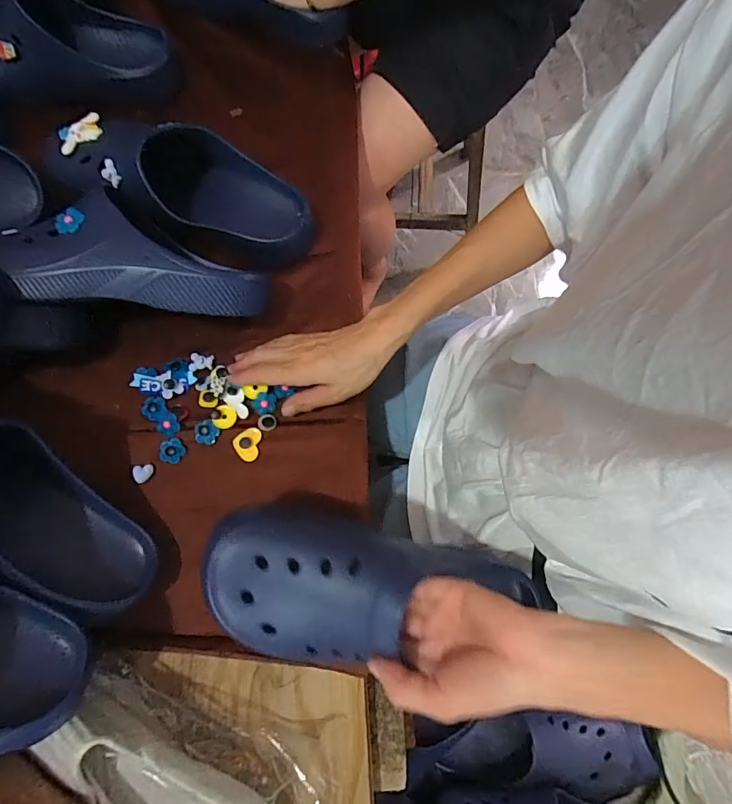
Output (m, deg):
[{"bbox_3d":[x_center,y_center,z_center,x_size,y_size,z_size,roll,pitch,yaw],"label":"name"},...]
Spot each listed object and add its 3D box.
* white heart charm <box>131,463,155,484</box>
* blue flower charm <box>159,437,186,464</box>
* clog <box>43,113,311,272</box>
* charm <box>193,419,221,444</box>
[{"bbox_3d":[-0.220,0.070,0.443,0.019,0.006,0.019,-11,76,-4],"label":"white heart charm"},{"bbox_3d":[-0.195,0.049,0.448,0.025,0.005,0.025,0,76,-1],"label":"blue flower charm"},{"bbox_3d":[-0.195,-0.225,0.476,0.285,0.081,0.119,20,76,4],"label":"clog"},{"bbox_3d":[-0.160,0.031,0.451,0.023,0.004,0.024,-21,92,-11],"label":"charm"}]

